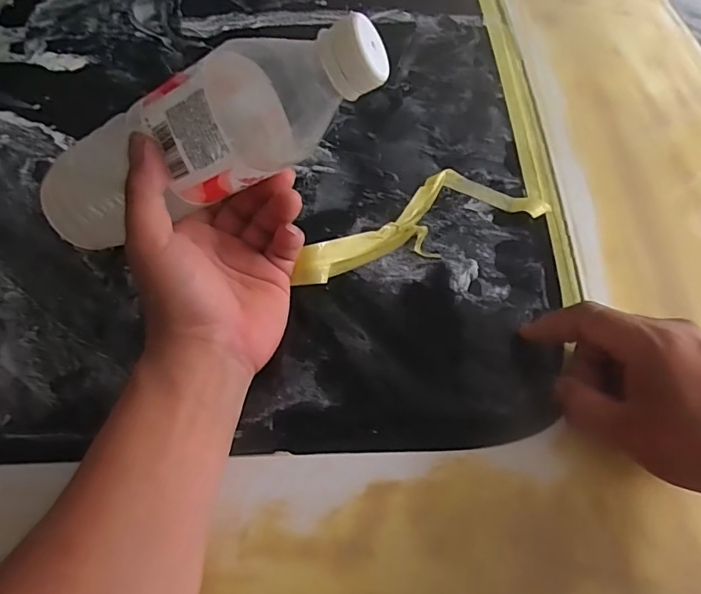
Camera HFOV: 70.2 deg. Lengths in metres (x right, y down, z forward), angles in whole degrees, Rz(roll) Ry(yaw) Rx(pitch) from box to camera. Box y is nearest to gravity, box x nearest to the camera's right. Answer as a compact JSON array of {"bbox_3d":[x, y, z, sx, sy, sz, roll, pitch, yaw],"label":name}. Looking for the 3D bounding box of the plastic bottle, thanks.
[{"bbox_3d":[-0.083,-0.085,0.273,0.218,0.065,0.063,-17,57,22],"label":"plastic bottle"}]

